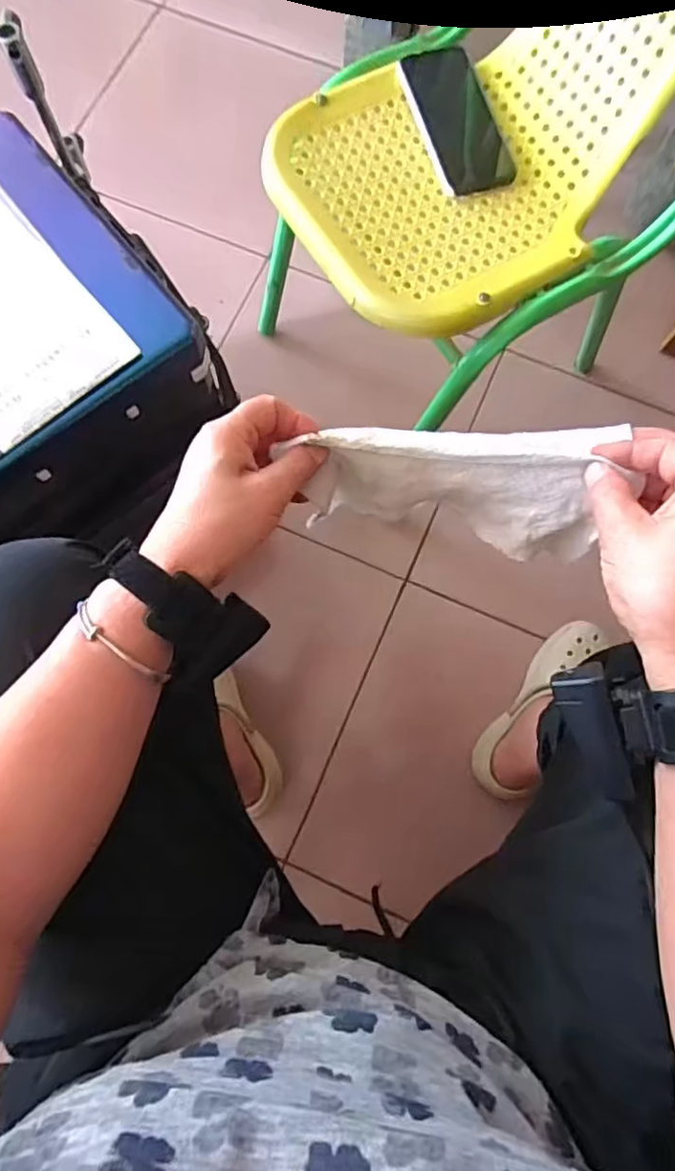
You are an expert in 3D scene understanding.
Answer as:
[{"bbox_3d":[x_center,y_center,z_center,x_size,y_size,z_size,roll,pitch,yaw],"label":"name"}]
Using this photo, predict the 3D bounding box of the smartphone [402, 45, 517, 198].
[{"bbox_3d":[0.121,-0.477,0.627,0.075,0.013,0.167,-18,79,-4],"label":"smartphone"}]

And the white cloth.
[{"bbox_3d":[0.077,-0.067,0.401,0.180,0.075,0.036,8,43,10],"label":"white cloth"}]

